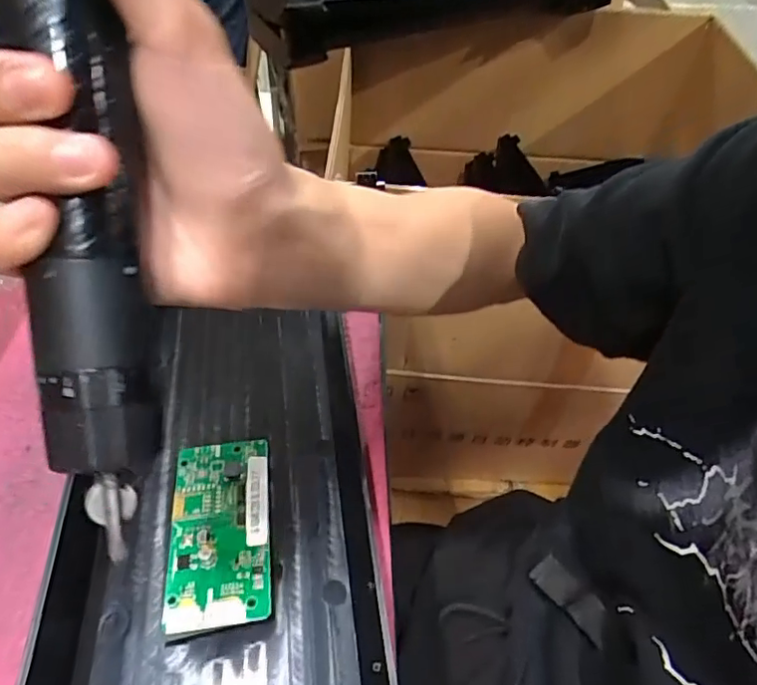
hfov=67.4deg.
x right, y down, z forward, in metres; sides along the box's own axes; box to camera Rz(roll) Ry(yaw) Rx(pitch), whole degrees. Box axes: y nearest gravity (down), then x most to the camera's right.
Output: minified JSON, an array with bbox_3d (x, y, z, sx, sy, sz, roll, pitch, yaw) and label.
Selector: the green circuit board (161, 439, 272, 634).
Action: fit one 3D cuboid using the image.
[{"bbox_3d":[-0.079,0.092,0.283,0.048,0.011,0.093,-3,47,-9],"label":"green circuit board"}]

